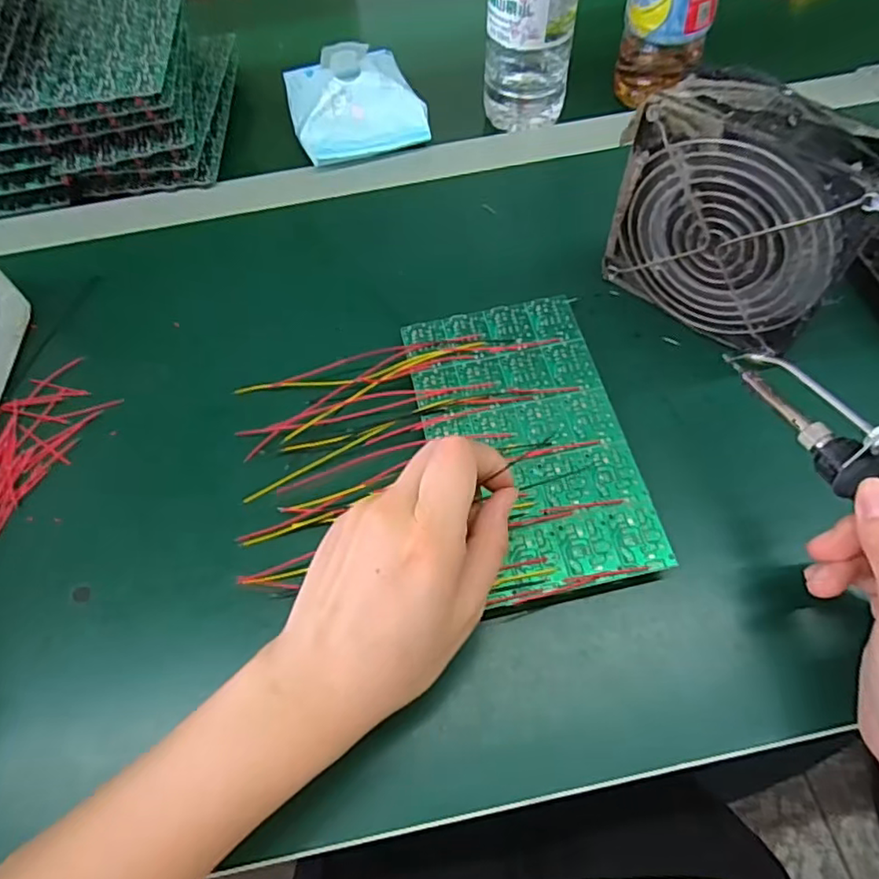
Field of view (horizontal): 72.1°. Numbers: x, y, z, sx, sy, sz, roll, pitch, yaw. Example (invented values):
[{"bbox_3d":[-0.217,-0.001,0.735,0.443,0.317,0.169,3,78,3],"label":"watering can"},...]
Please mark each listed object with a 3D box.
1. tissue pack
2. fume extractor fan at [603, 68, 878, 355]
[{"bbox_3d":[-0.065,-0.262,0.462,0.099,0.041,0.095,-14,62,-5],"label":"tissue pack"},{"bbox_3d":[0.158,-0.114,0.323,0.122,0.118,0.043,36,68,19],"label":"fume extractor fan"}]

